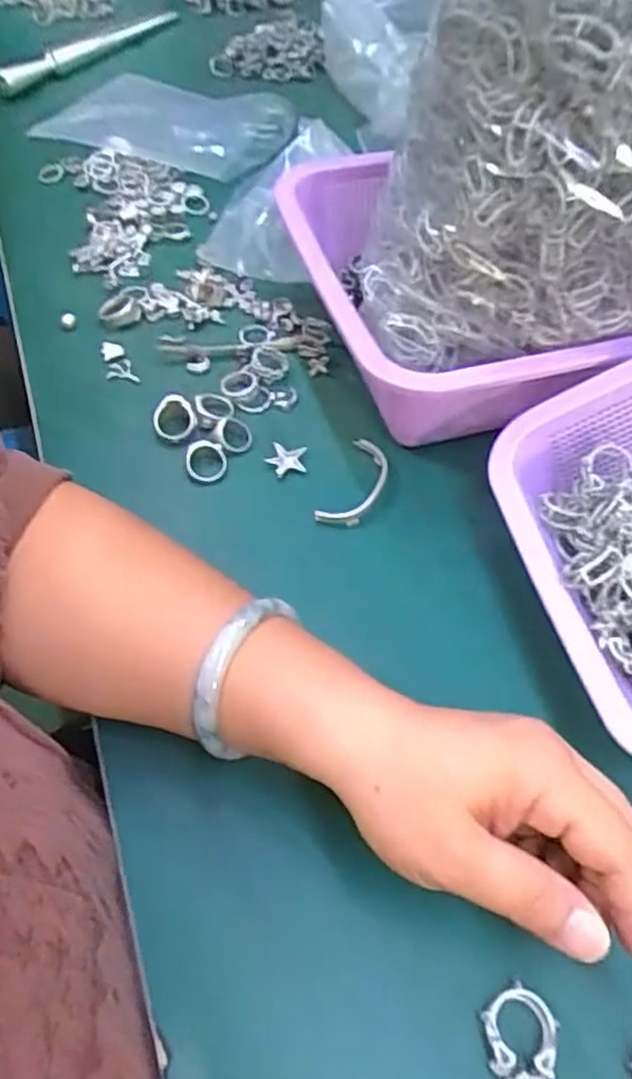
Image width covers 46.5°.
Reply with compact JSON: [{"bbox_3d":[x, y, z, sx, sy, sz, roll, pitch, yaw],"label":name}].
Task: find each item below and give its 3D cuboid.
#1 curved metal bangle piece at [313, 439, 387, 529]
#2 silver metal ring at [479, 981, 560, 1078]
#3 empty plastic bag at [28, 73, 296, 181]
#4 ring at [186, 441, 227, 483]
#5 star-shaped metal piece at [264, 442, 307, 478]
[{"bbox_3d":[0.024,-0.032,0.426,0.027,0.008,0.066,21,57,12],"label":"curved metal bangle piece"},{"bbox_3d":[0.074,0.181,0.268,0.026,0.011,0.031,5,55,2],"label":"silver metal ring"},{"bbox_3d":[-0.135,-0.362,0.650,0.213,0.028,0.131,22,57,13],"label":"empty plastic bag"},{"bbox_3d":[-0.064,-0.046,0.431,0.025,0.007,0.025,2,78,-9],"label":"ring"},{"bbox_3d":[-0.018,-0.047,0.437,0.024,0.011,0.020,0,55,-2],"label":"star-shaped metal piece"}]

